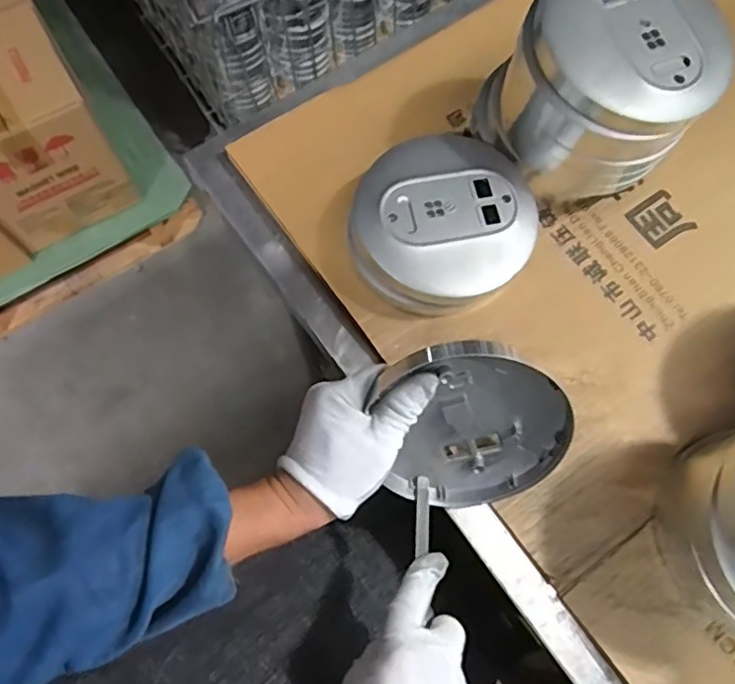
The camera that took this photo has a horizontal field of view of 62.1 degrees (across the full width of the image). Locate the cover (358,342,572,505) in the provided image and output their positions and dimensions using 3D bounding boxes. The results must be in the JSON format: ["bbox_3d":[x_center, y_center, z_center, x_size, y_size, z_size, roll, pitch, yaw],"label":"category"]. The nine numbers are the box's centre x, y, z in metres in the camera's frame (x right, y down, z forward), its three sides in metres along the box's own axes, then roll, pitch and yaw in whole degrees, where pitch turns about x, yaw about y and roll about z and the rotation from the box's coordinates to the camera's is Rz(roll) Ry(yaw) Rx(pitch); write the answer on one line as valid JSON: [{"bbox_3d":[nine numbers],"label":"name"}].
[{"bbox_3d":[0.070,0.055,0.399,0.119,0.127,0.017,-8,34,5],"label":"cover"}]

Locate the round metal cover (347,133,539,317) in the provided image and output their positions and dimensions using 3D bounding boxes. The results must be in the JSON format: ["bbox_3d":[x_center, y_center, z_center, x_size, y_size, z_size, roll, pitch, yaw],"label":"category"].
[{"bbox_3d":[0.058,-0.091,0.469,0.129,0.049,0.130,0,72,-1],"label":"round metal cover"}]

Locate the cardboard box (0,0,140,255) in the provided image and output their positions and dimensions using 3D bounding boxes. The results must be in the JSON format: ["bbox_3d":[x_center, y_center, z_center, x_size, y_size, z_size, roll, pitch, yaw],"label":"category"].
[{"bbox_3d":[-0.581,-0.353,1.044,0.227,0.248,0.235,-31,75,-10],"label":"cardboard box"}]

